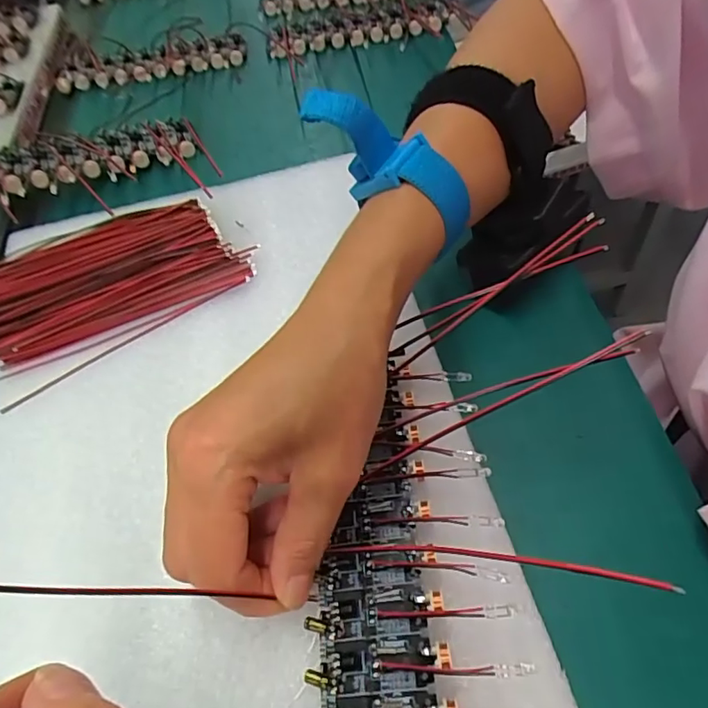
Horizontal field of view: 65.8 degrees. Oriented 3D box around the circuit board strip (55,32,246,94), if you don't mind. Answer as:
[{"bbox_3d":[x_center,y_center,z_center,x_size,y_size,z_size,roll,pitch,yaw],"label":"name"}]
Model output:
[{"bbox_3d":[-0.166,-0.235,0.444,0.153,0.012,0.055,-7,54,4],"label":"circuit board strip"}]

